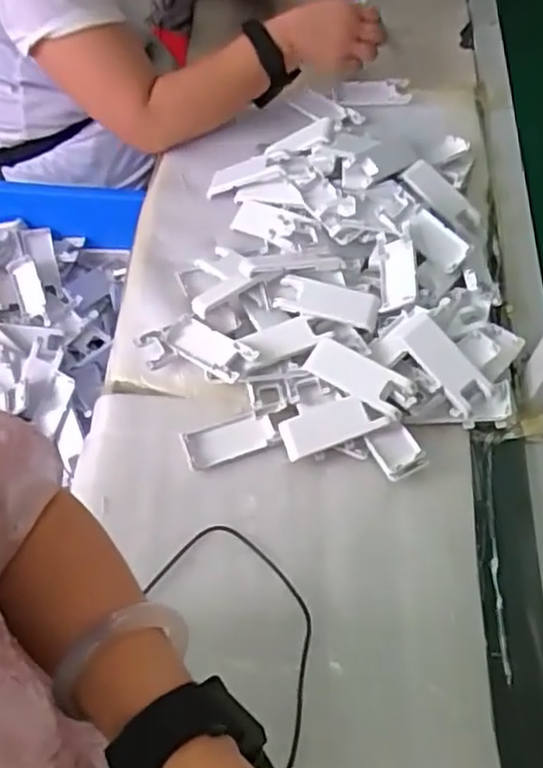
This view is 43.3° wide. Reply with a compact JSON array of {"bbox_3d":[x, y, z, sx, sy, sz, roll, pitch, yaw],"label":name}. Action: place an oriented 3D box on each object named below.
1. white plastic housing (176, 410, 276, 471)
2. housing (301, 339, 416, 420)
[{"bbox_3d":[-0.041,0.053,0.646,0.084,0.012,0.038,-17,61,-9],"label":"white plastic housing"},{"bbox_3d":[0.082,-0.007,0.636,0.106,0.022,0.037,29,64,16],"label":"housing"}]

